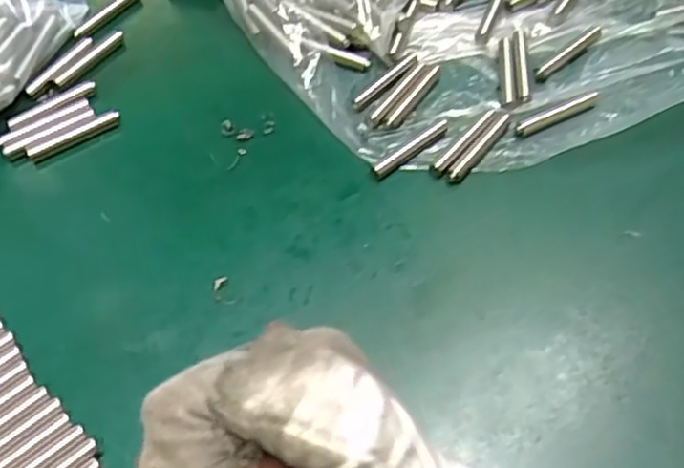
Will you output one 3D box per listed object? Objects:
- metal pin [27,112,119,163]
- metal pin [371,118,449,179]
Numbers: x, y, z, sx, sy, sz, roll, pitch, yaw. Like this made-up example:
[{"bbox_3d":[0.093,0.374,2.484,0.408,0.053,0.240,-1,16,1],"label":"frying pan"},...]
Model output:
[{"bbox_3d":[-0.137,-0.051,0.363,0.048,0.004,0.006,-30,62,-17],"label":"metal pin"},{"bbox_3d":[0.036,-0.044,0.354,0.050,0.006,0.008,-37,64,-21],"label":"metal pin"}]

